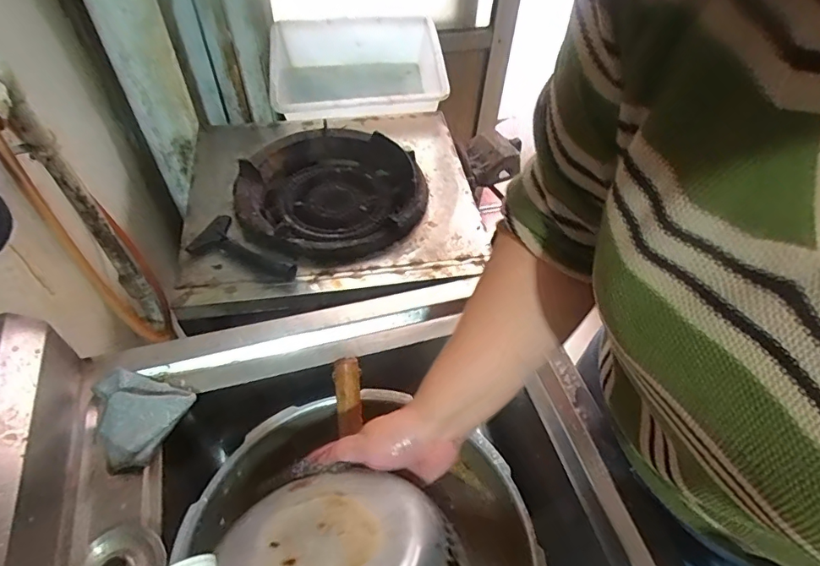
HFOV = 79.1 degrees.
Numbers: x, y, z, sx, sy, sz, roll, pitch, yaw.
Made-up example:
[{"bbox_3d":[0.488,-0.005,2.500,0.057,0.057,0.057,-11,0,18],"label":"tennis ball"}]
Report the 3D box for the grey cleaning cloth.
[{"bbox_3d":[-0.303,0.136,0.536,0.111,0.035,0.098,27,56,17],"label":"grey cleaning cloth"}]

